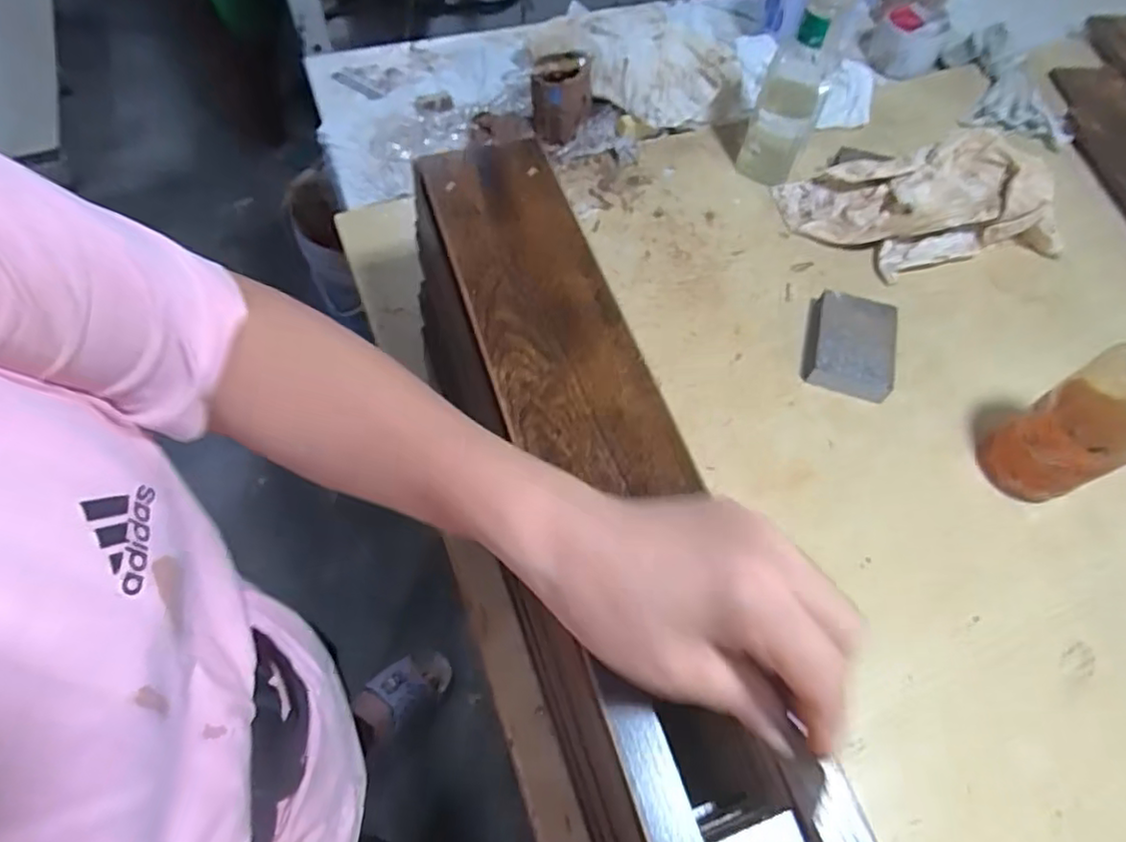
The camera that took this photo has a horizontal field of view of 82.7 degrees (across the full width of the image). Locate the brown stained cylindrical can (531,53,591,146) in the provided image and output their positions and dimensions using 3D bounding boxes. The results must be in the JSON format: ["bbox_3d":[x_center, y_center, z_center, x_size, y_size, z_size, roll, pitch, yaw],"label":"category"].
[{"bbox_3d":[-0.003,-0.360,0.709,0.062,0.074,0.064,1,61,-1],"label":"brown stained cylindrical can"}]

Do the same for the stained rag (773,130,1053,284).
[{"bbox_3d":[0.368,-0.224,0.643,0.269,0.088,0.134,2,61,0],"label":"stained rag"}]

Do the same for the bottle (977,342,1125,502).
[{"bbox_3d":[0.388,-0.006,0.457,0.058,0.203,0.078,-27,65,-15],"label":"bottle"}]

